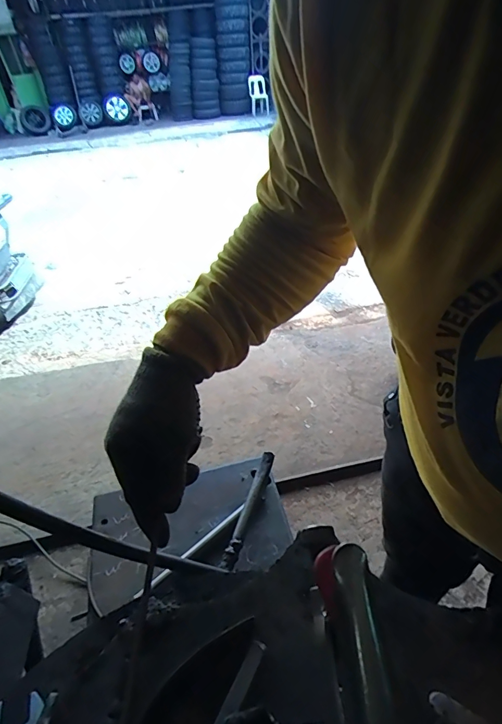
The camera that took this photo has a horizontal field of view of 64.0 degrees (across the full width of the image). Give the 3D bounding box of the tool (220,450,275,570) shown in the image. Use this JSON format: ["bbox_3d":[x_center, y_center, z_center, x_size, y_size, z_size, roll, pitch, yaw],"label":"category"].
[{"bbox_3d":[-0.002,0.235,0.652,0.019,0.019,0.191,12,56,21],"label":"tool"}]

